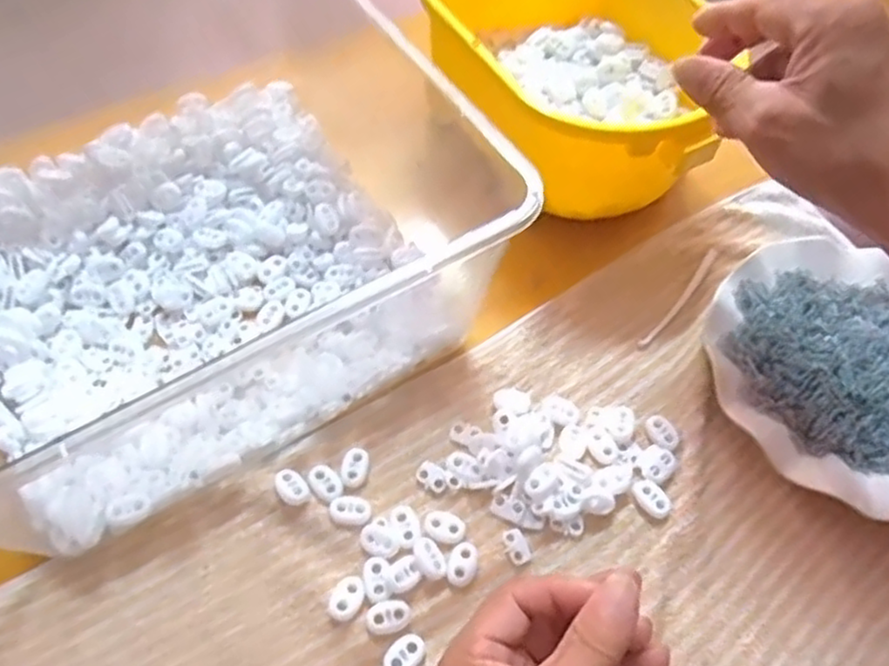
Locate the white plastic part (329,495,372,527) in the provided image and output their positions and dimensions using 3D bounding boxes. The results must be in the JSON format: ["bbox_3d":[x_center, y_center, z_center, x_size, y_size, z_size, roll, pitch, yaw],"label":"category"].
[{"bbox_3d":[-0.051,0.096,0.377,0.022,0.004,0.016,8,59,5],"label":"white plastic part"}]

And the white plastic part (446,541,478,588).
[{"bbox_3d":[0.009,0.121,0.365,0.015,0.004,0.024,11,60,7],"label":"white plastic part"}]

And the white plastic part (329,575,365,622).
[{"bbox_3d":[-0.049,0.134,0.353,0.015,0.007,0.022,21,61,12],"label":"white plastic part"}]

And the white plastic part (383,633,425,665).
[{"bbox_3d":[-0.020,0.158,0.342,0.022,0.004,0.015,-36,65,-19],"label":"white plastic part"}]

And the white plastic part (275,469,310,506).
[{"bbox_3d":[-0.083,0.084,0.379,0.015,0.010,0.022,-31,64,-17],"label":"white plastic part"}]

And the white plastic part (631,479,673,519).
[{"bbox_3d":[0.115,0.093,0.388,0.014,0.005,0.023,-28,63,-16],"label":"white plastic part"}]

